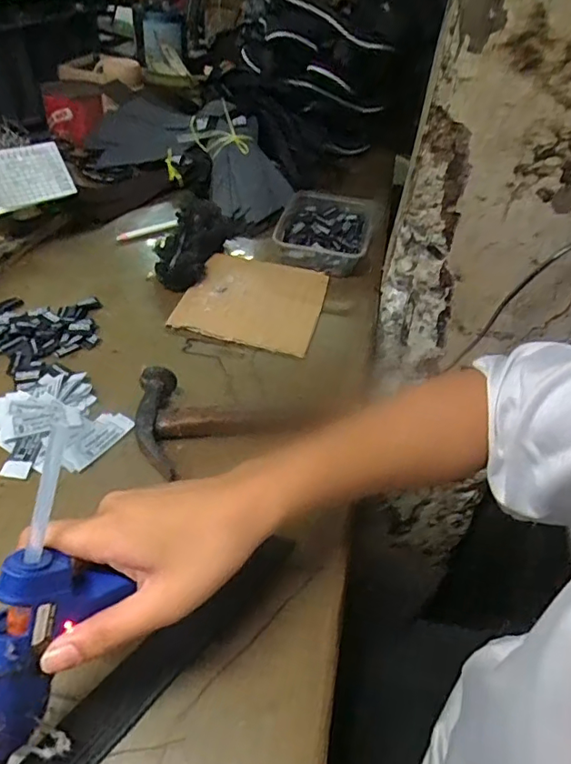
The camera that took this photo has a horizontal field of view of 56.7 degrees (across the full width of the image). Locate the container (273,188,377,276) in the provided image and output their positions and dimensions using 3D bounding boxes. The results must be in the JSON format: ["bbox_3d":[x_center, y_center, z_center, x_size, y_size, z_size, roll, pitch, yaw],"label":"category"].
[{"bbox_3d":[0.056,-0.206,0.730,0.130,0.039,0.176,13,43,6],"label":"container"}]

